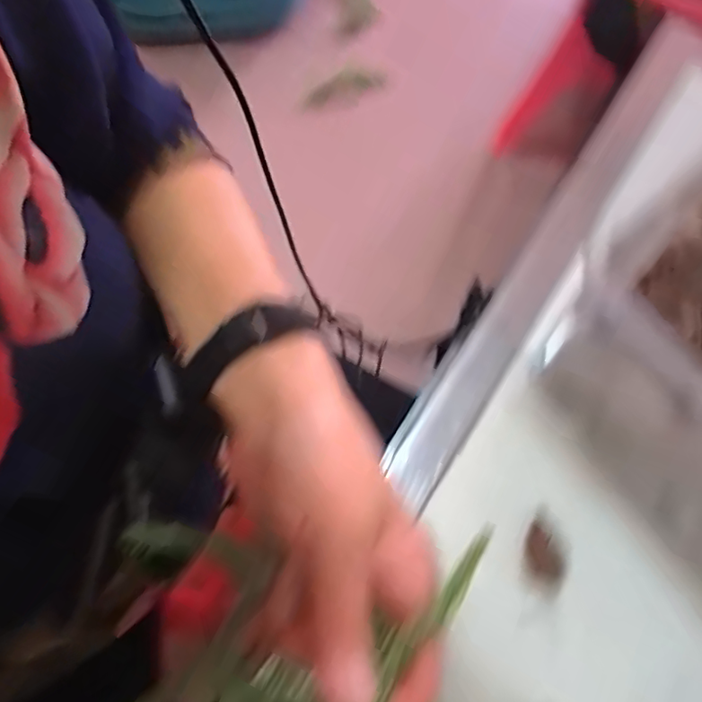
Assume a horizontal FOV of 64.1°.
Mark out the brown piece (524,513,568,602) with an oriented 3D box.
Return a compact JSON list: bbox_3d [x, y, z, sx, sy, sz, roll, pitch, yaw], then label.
[{"bbox_3d":[0.109,0.114,0.314,0.020,0.009,0.042,-6,71,-1],"label":"brown piece"}]

